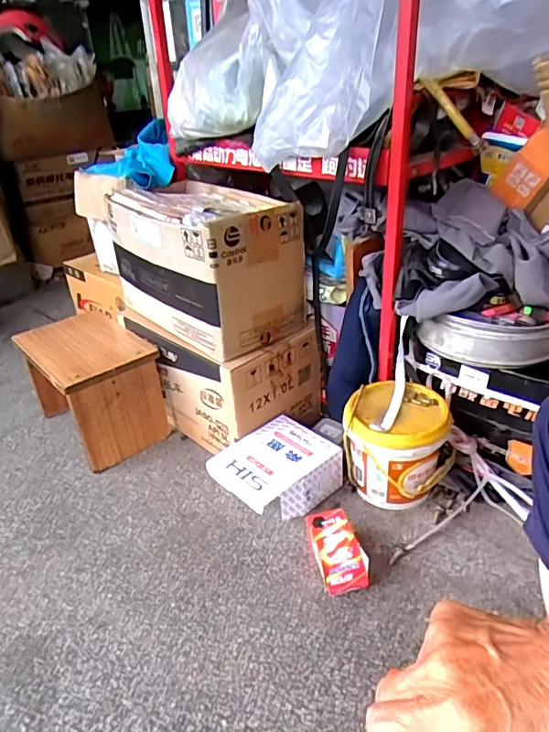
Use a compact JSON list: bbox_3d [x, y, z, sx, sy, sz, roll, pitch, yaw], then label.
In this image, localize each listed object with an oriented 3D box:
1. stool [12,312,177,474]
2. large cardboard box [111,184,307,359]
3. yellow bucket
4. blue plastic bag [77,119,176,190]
[{"bbox_3d":[-0.392,0.043,1.109,0.194,0.221,0.283,-27,38,-34],"label":"stool"},{"bbox_3d":[-0.134,-0.216,1.015,0.245,0.243,0.367,-25,37,-32],"label":"large cardboard box"},{"bbox_3d":[0.215,0.146,0.906,0.165,0.174,0.160,-2,31,1],"label":"yellow bucket"},{"bbox_3d":[-0.325,-0.461,1.118,0.191,0.102,0.200,-11,32,-13],"label":"blue plastic bag"}]

